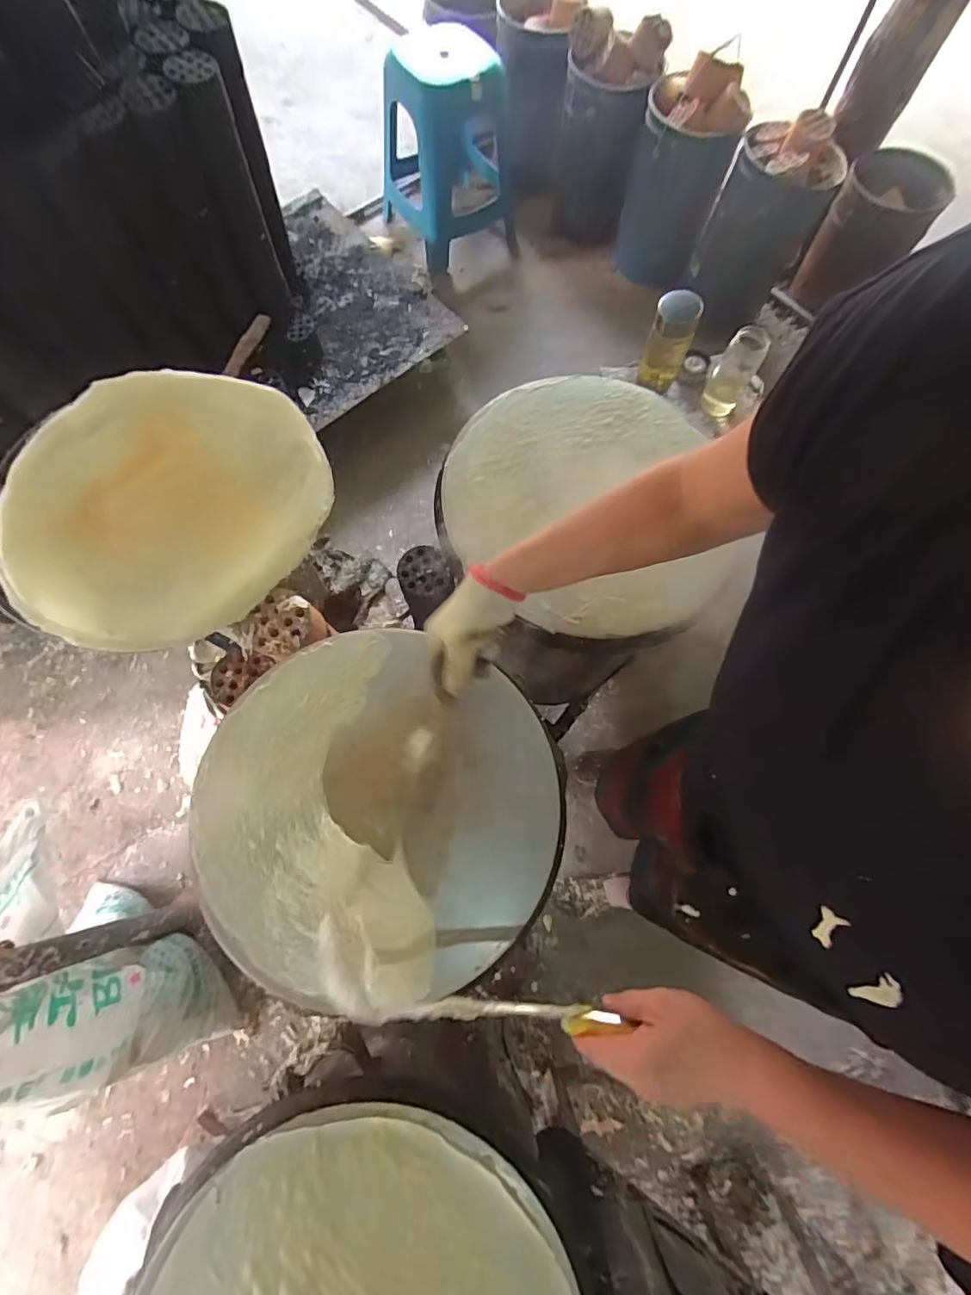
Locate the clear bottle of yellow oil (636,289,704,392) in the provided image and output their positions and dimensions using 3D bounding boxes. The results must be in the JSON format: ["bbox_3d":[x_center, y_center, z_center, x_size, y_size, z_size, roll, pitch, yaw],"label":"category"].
[{"bbox_3d":[0.359,-0.600,1.053,0.088,0.165,0.075,24,74,6],"label":"clear bottle of yellow oil"}]

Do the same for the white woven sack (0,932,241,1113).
[{"bbox_3d":[-0.632,0.644,0.895,0.142,0.565,0.244,-8,73,-4],"label":"white woven sack"}]

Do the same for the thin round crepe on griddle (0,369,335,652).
[{"bbox_3d":[-0.412,-0.189,0.658,0.389,0.060,0.379,0,73,-1],"label":"thin round crepe on griddle"}]

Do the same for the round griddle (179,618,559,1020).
[{"bbox_3d":[-0.112,0.159,0.566,0.372,0.041,0.367,0,73,-1],"label":"round griddle"}]

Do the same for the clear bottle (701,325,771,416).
[{"bbox_3d":[0.504,-0.558,1.080,0.080,0.163,0.083,29,74,7],"label":"clear bottle"}]

